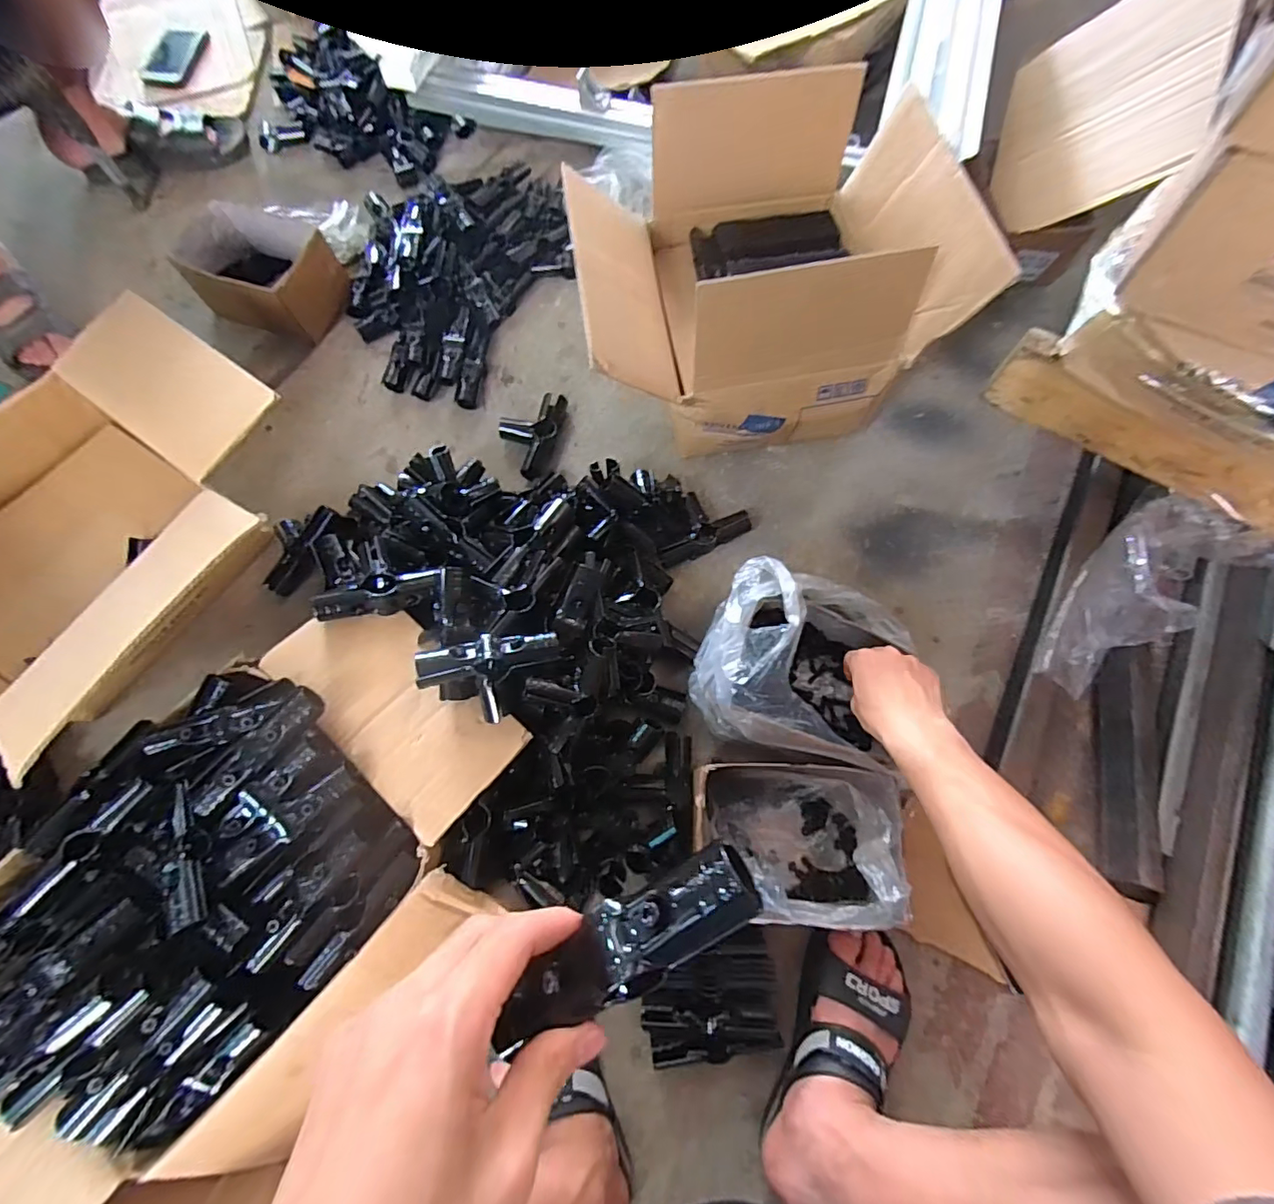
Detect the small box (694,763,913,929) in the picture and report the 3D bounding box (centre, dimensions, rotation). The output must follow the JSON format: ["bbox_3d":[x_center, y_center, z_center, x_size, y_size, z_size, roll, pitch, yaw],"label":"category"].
[{"bbox_3d":[0.161,0.251,0.573,0.204,0.097,0.147,4,72,1],"label":"small box"}]

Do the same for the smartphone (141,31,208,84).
[{"bbox_3d":[-0.904,-1.077,1.061,0.065,0.011,0.171,16,72,-12],"label":"smartphone"}]

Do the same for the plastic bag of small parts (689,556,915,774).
[{"bbox_3d":[0.187,0.069,0.619,0.212,0.146,0.199,17,72,5],"label":"plastic bag of small parts"}]

